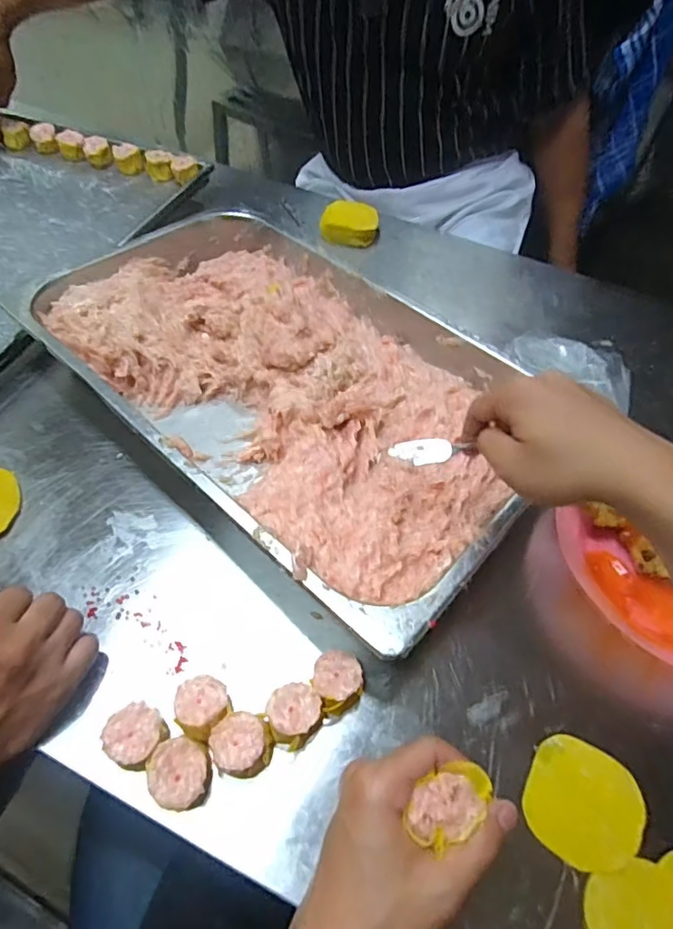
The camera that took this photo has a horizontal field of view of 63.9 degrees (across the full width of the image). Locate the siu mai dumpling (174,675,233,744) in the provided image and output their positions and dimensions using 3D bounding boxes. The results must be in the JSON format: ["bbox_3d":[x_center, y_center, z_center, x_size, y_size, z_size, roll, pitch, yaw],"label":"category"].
[{"bbox_3d":[-0.093,0.170,0.378,0.037,0.033,0.037,3,53,-3],"label":"siu mai dumpling"}]

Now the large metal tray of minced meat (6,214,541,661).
[{"bbox_3d":[-0.050,-0.085,0.550,0.514,0.072,0.311,39,60,21],"label":"large metal tray of minced meat"}]

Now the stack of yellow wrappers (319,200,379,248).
[{"bbox_3d":[0.019,-0.348,0.784,0.080,0.033,0.071,10,54,2],"label":"stack of yellow wrappers"}]

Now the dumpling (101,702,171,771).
[{"bbox_3d":[-0.134,0.184,0.364,0.036,0.030,0.036,3,54,-4],"label":"dumpling"}]

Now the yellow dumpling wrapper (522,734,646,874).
[{"bbox_3d":[0.168,0.230,0.367,0.075,0.004,0.072,1,56,-1],"label":"yellow dumpling wrapper"}]

